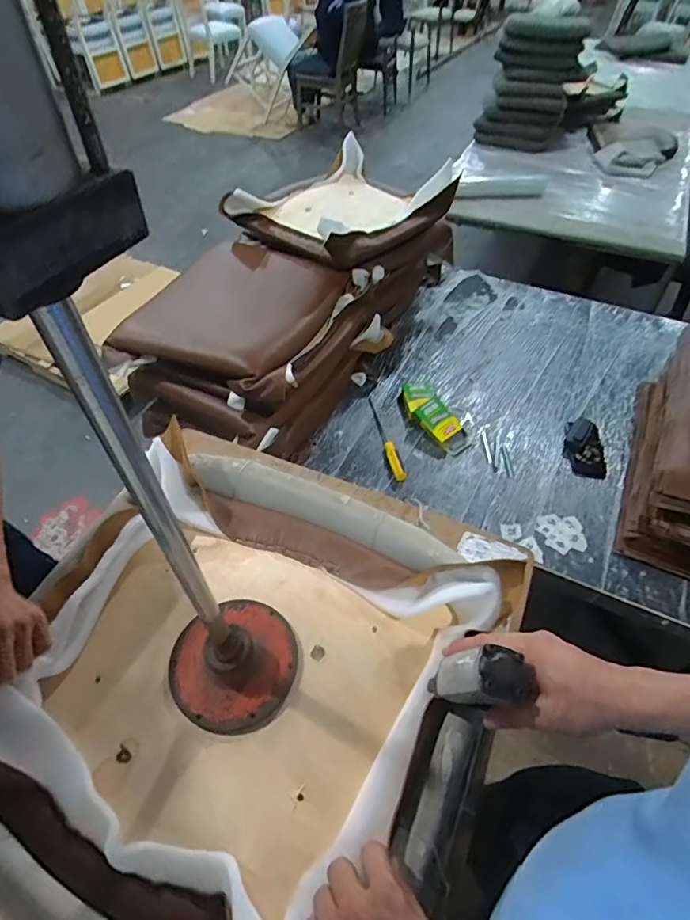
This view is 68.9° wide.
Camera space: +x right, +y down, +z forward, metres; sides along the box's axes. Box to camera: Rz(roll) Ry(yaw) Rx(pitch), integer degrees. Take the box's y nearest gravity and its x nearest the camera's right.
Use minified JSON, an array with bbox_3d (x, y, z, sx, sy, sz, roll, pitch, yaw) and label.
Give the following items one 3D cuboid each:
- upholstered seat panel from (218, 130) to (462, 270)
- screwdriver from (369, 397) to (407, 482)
[{"bbox_3d":[0.004,-0.729,1.439,0.431,0.137,0.544,34,58,25],"label":"upholstered seat panel"},{"bbox_3d":[0.101,-0.066,1.292,0.031,0.030,0.296,-12,51,-9],"label":"screwdriver"}]

